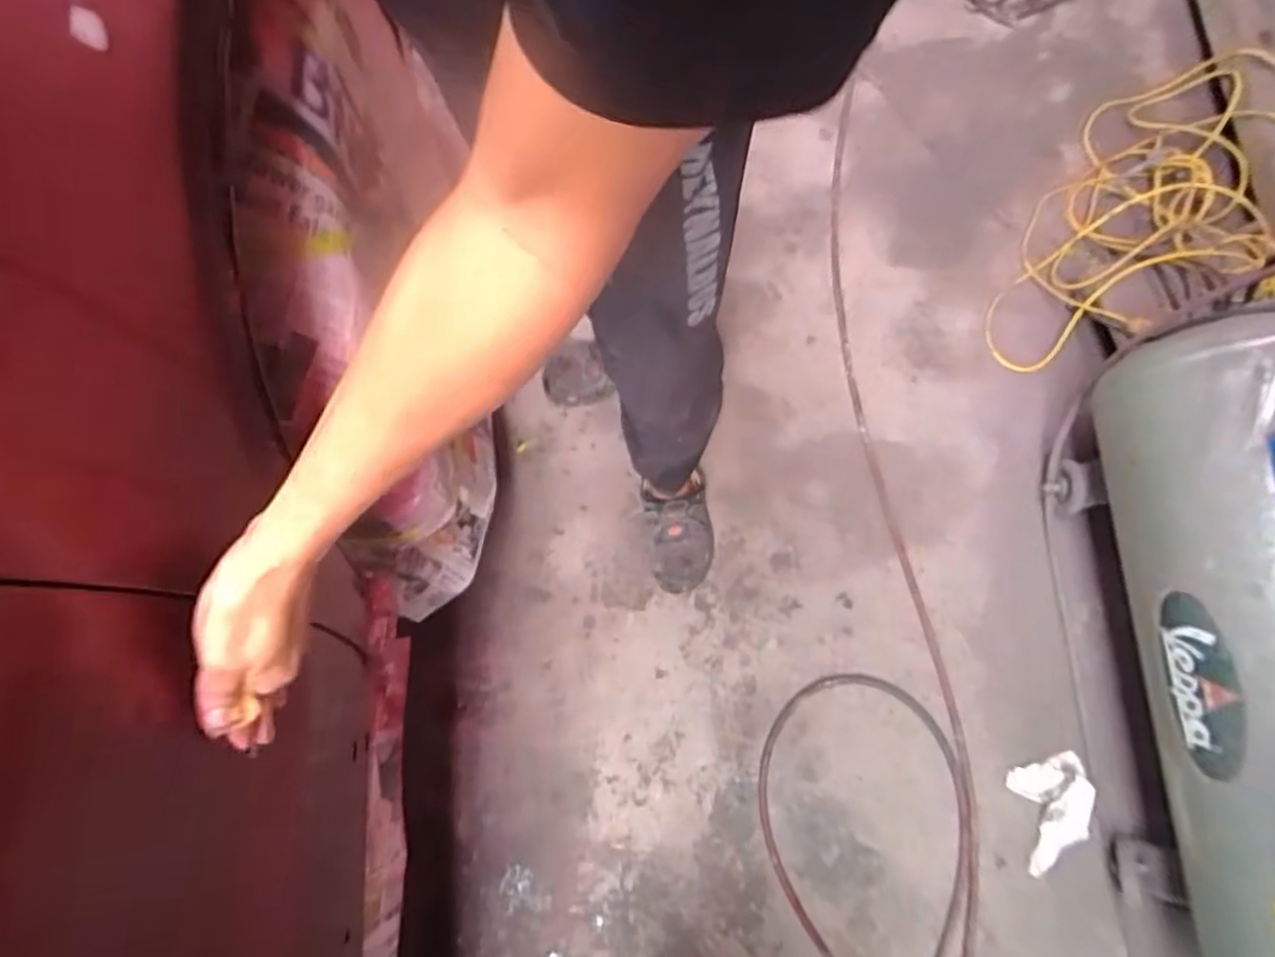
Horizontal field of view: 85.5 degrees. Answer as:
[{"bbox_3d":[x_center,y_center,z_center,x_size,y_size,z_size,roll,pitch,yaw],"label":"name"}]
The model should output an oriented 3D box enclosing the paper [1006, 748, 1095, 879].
[{"bbox_3d":[0.657,0.523,1.083,0.113,0.031,0.160,-7,75,-1],"label":"paper"}]

